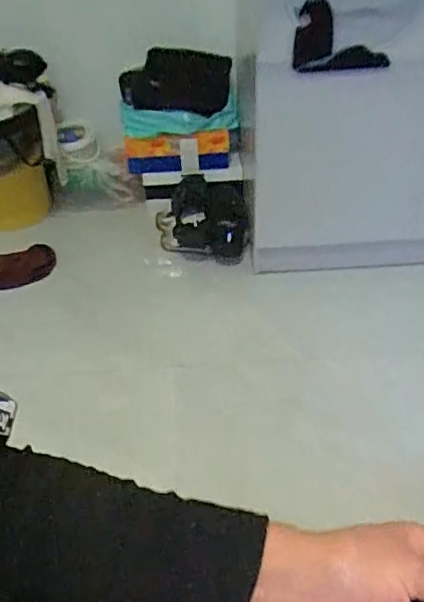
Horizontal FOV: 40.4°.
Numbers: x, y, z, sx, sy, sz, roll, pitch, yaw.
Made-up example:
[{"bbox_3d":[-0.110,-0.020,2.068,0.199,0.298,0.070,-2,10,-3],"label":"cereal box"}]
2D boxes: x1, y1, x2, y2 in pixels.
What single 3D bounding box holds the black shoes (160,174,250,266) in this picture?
[{"bbox_3d":[-0.008,-0.223,1.597,0.247,0.155,0.156,9,45,12],"label":"black shoes"}]

